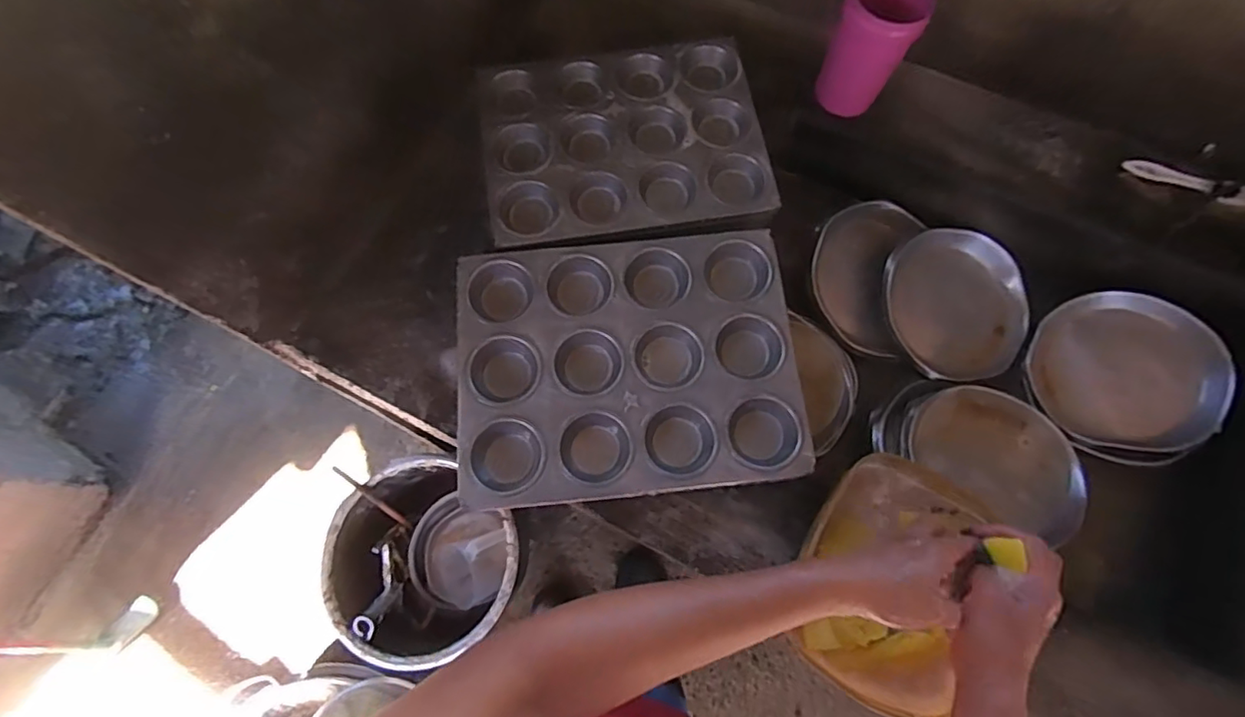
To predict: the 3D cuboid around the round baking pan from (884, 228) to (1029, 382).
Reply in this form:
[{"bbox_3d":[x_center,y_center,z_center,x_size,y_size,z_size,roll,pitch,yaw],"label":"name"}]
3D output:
[{"bbox_3d":[0.431,-0.070,0.734,0.186,0.033,0.189,-1,95,-4],"label":"round baking pan"}]

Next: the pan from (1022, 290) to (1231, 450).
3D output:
[{"bbox_3d":[0.616,0.016,0.692,0.187,0.019,0.187,-2,86,26],"label":"pan"}]

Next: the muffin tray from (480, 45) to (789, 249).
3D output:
[{"bbox_3d":[-0.001,-0.246,0.656,0.318,0.038,0.247,-7,73,-2],"label":"muffin tray"}]

